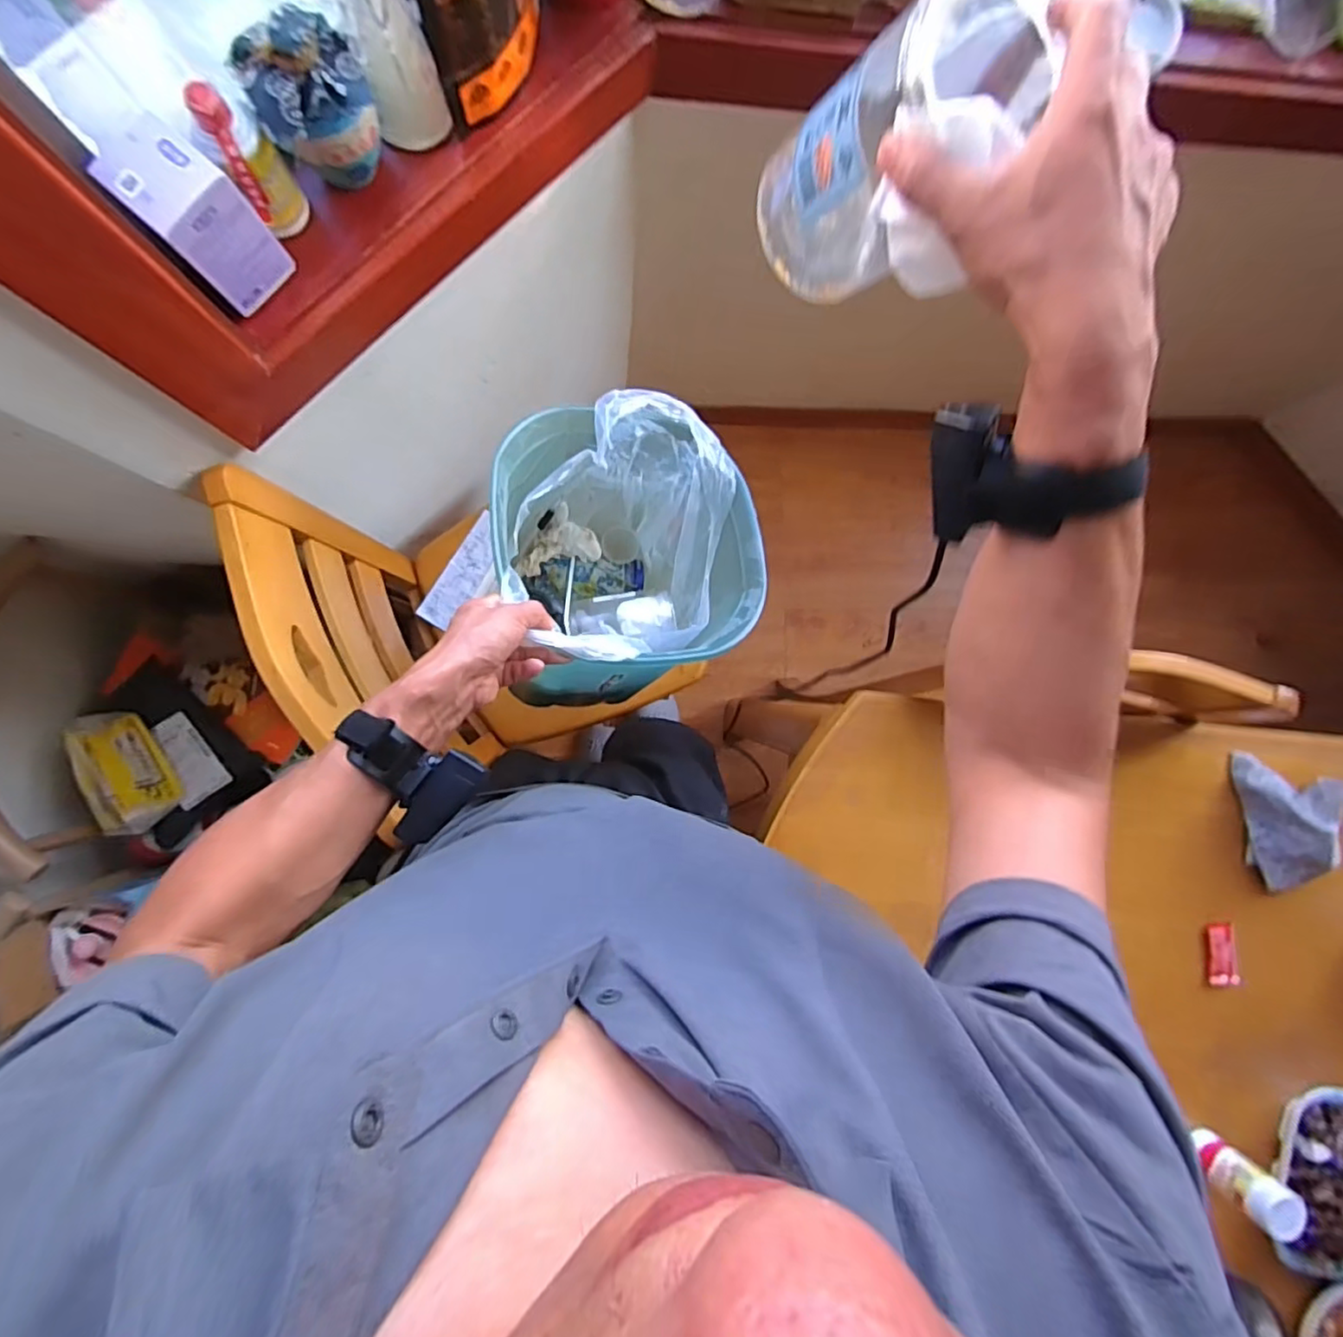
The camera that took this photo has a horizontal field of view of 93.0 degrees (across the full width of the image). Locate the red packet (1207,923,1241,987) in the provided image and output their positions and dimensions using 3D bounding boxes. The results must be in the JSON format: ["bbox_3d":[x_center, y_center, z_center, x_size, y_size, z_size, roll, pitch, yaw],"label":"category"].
[{"bbox_3d":[0.711,0.366,0.820,0.040,0.011,0.081,-5,92,-4],"label":"red packet"}]

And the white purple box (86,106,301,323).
[{"bbox_3d":[-0.376,-0.357,0.507,0.076,0.106,0.064,40,88,-4],"label":"white purple box"}]

